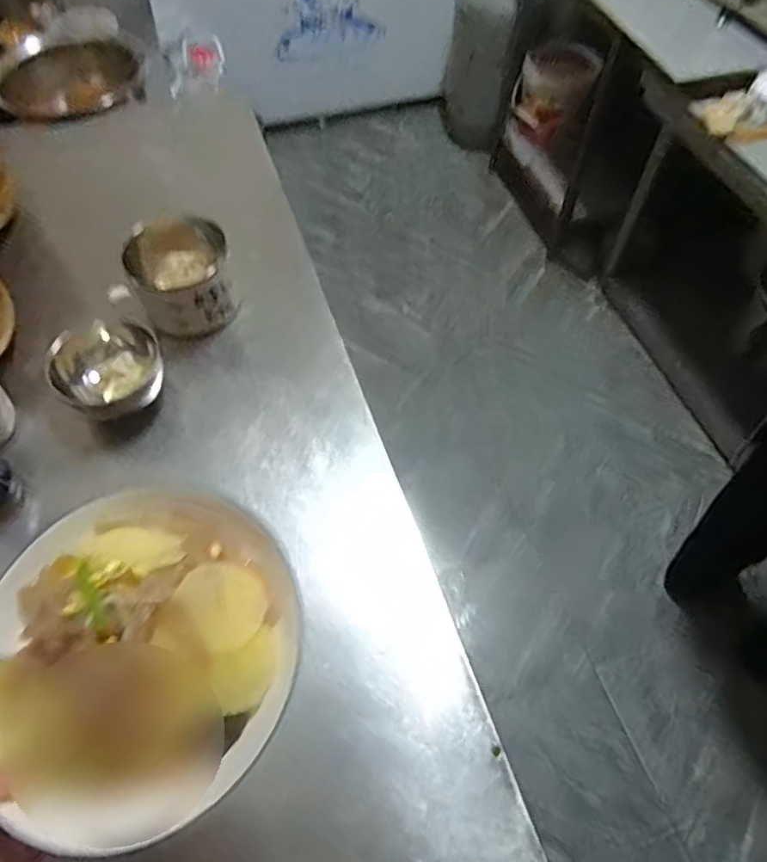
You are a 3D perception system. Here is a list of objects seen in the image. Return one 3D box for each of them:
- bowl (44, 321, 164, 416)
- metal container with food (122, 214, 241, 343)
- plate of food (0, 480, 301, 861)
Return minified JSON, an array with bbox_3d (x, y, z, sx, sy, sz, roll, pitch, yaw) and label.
[{"bbox_3d":[-0.329,-0.069,0.755,0.118,0.082,0.124,0,57,0],"label":"bowl"},{"bbox_3d":[-0.265,-0.207,0.825,0.122,0.102,0.128,-25,61,-15],"label":"metal container with food"},{"bbox_3d":[-0.151,0.123,0.363,0.190,0.057,0.202,-1,59,1],"label":"plate of food"}]

